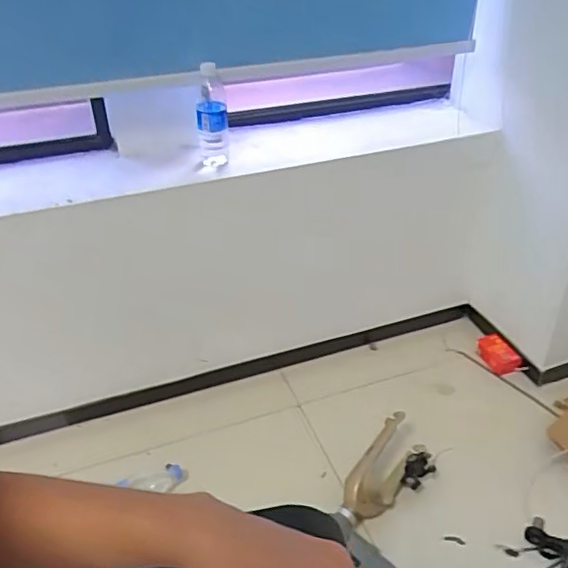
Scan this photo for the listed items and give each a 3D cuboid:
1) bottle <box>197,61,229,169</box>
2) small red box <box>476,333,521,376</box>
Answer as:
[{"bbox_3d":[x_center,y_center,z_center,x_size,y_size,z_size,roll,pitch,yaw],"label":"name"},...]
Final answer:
[{"bbox_3d":[-0.153,-0.352,1.218,0.067,0.203,0.074,-5,35,-5],"label":"bottle"},{"bbox_3d":[0.563,0.185,1.521,0.059,0.065,0.121,-18,37,-21],"label":"small red box"}]

